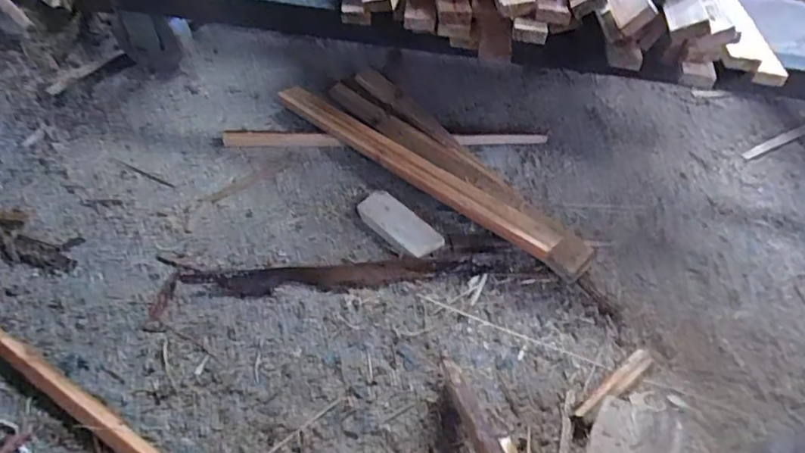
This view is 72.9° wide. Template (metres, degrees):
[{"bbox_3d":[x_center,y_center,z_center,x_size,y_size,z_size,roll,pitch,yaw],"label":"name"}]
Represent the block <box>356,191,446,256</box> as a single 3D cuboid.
[{"bbox_3d":[-0.007,-0.005,0.713,0.064,0.016,0.125,-31,56,-31],"label":"block"}]

